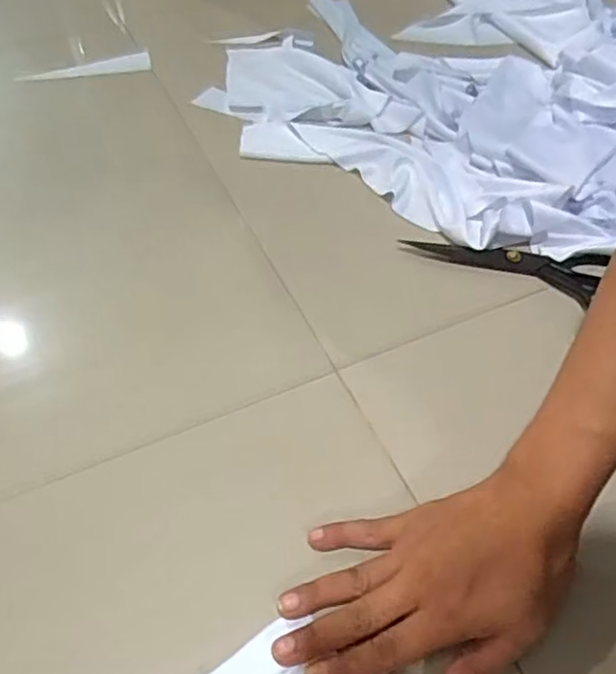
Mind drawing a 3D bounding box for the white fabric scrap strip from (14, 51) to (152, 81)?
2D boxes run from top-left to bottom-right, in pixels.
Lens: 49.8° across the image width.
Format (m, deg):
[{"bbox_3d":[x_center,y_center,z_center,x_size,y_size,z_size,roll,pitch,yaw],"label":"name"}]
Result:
[{"bbox_3d":[-0.267,-0.323,0.797,0.153,0.007,0.031,-13,53,-12],"label":"white fabric scrap strip"}]

